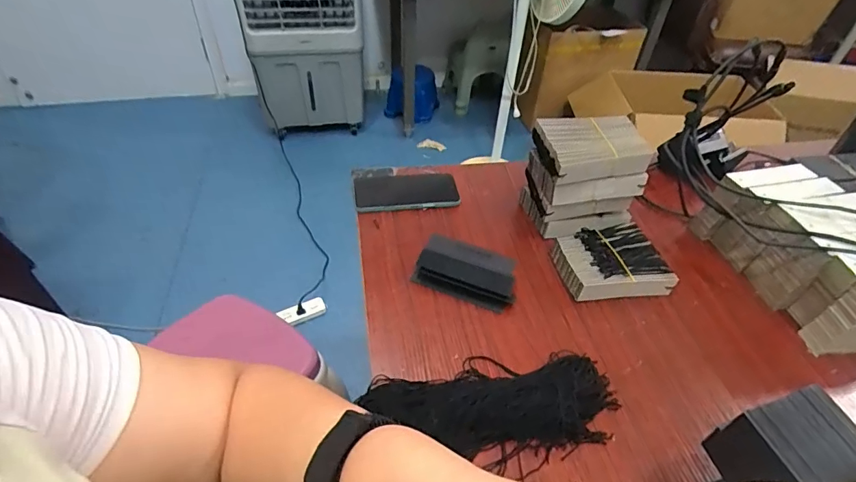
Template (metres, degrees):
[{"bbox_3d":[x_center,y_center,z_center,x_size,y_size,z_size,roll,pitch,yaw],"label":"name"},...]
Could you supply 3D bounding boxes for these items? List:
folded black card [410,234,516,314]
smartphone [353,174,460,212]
[{"bbox_3d":[0.053,0.034,0.596,0.131,0.031,0.094,16,45,13],"label":"folded black card"},{"bbox_3d":[-0.036,-0.080,0.711,0.156,0.015,0.077,-8,52,-4],"label":"smartphone"}]

